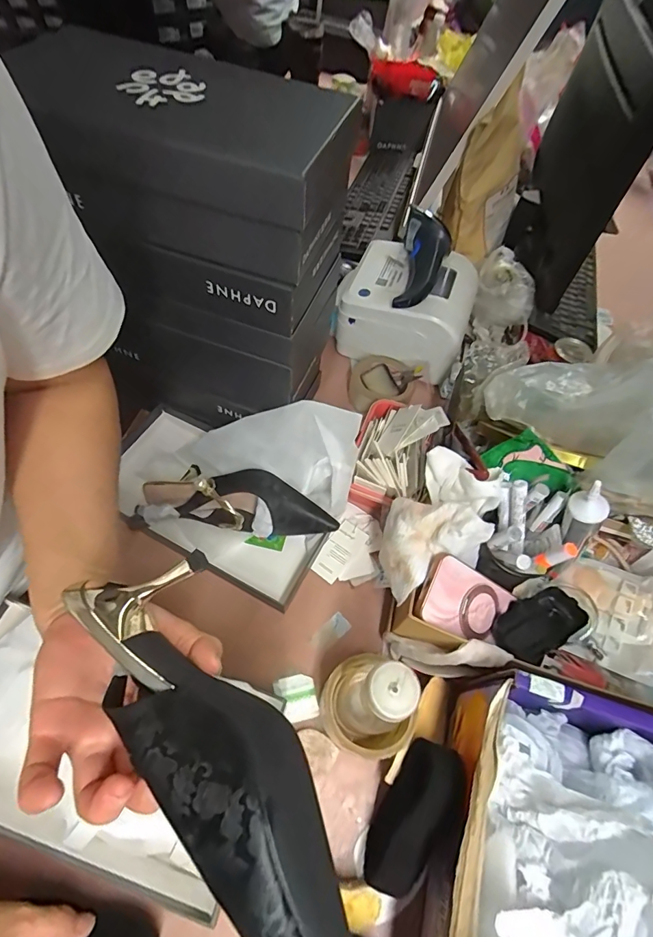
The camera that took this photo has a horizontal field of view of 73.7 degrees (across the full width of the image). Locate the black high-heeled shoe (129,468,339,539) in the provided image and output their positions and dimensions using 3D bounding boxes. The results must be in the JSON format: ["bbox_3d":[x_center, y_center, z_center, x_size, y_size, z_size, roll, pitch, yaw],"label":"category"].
[{"bbox_3d":[-0.111,0.033,0.545,0.238,0.069,0.096,1,59,-4],"label":"black high-heeled shoe"}]

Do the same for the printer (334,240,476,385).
[{"bbox_3d":[0.135,-0.259,0.709,0.194,0.119,0.157,25,60,10],"label":"printer"}]

